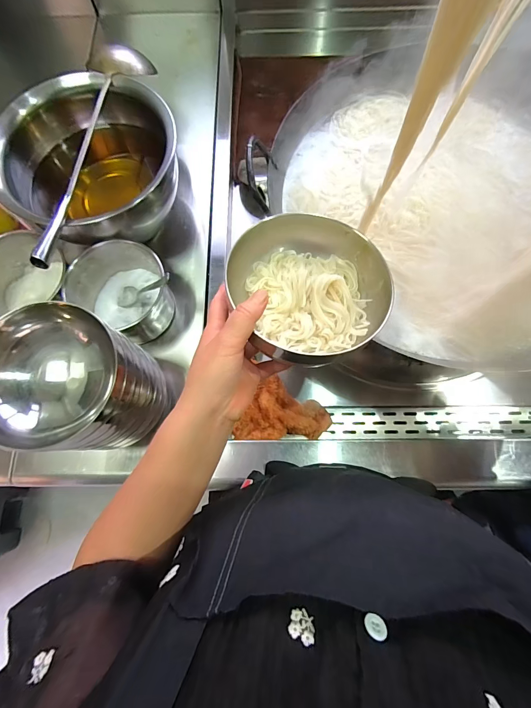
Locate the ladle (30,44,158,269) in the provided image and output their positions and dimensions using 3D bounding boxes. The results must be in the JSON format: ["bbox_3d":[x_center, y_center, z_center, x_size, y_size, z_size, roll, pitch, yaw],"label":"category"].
[{"bbox_3d":[-0.288,-0.329,0.520,0.092,0.046,0.437,13,75,4],"label":"ladle"}]

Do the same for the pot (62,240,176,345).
[{"bbox_3d":[-0.232,-0.103,0.558,0.136,0.120,0.139,24,76,7],"label":"pot"}]

